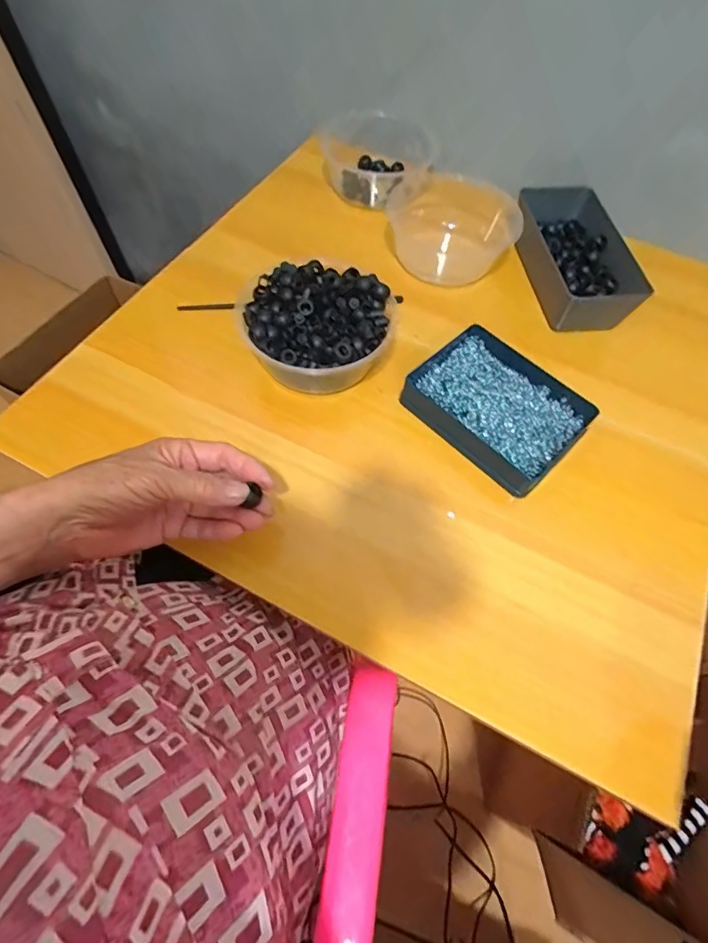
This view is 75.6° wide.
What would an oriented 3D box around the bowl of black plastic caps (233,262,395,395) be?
[{"bbox_3d":[-0.033,-0.133,0.431,0.125,0.065,0.125,1,62,-2],"label":"bowl of black plastic caps"}]

